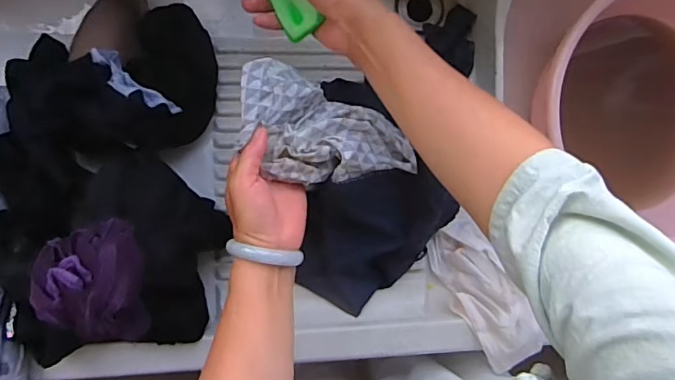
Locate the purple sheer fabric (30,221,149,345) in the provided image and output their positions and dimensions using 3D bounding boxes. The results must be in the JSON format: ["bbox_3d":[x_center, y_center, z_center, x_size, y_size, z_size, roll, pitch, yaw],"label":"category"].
[{"bbox_3d":[-0.229,0.086,0.478,0.091,0.060,0.114,1,95,-7],"label":"purple sheer fabric"}]

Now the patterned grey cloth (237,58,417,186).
[{"bbox_3d":[-0.012,-0.047,0.492,0.181,0.044,0.095,25,92,-9],"label":"patterned grey cloth"}]

